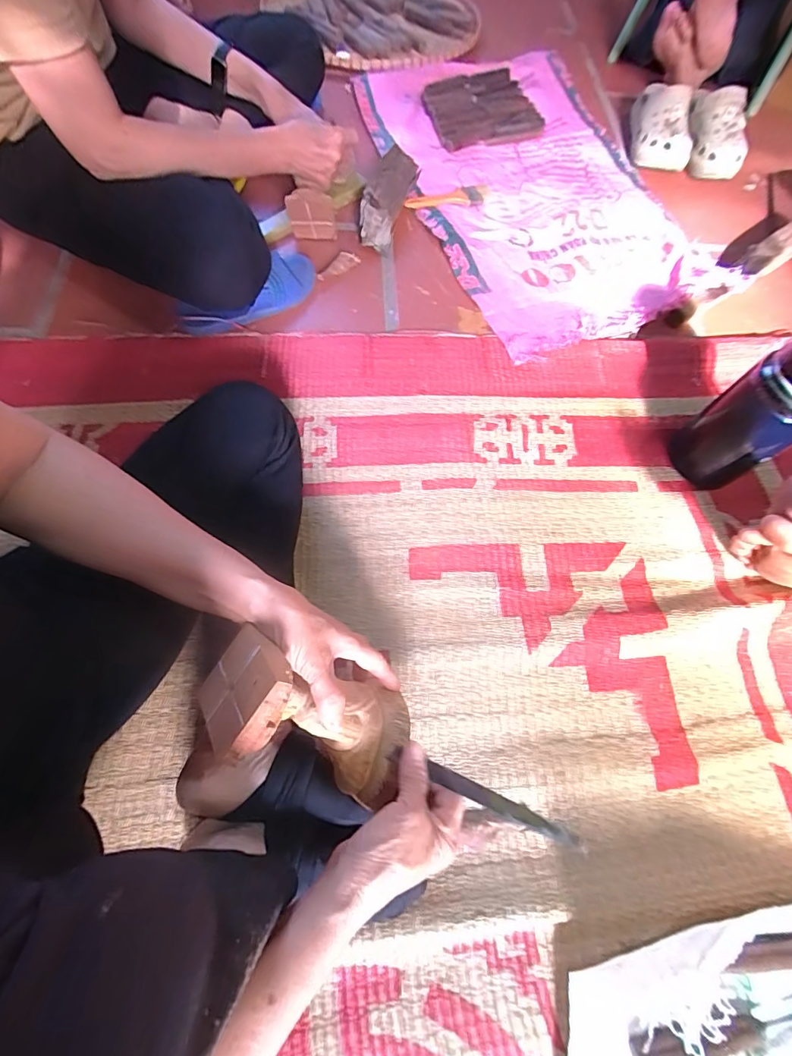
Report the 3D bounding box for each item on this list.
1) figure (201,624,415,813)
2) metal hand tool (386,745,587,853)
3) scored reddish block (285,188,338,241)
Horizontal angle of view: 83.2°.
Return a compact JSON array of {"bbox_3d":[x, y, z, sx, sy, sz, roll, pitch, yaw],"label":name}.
[{"bbox_3d":[-0.060,0.157,0.357,0.171,0.078,0.085,37,64,-30],"label":"figure"},{"bbox_3d":[0.065,0.211,0.355,0.160,0.007,0.013,13,65,26],"label":"metal hand tool"},{"bbox_3d":[-0.138,-0.511,0.723,0.075,0.063,0.018,3,67,0],"label":"scored reddish block"}]

